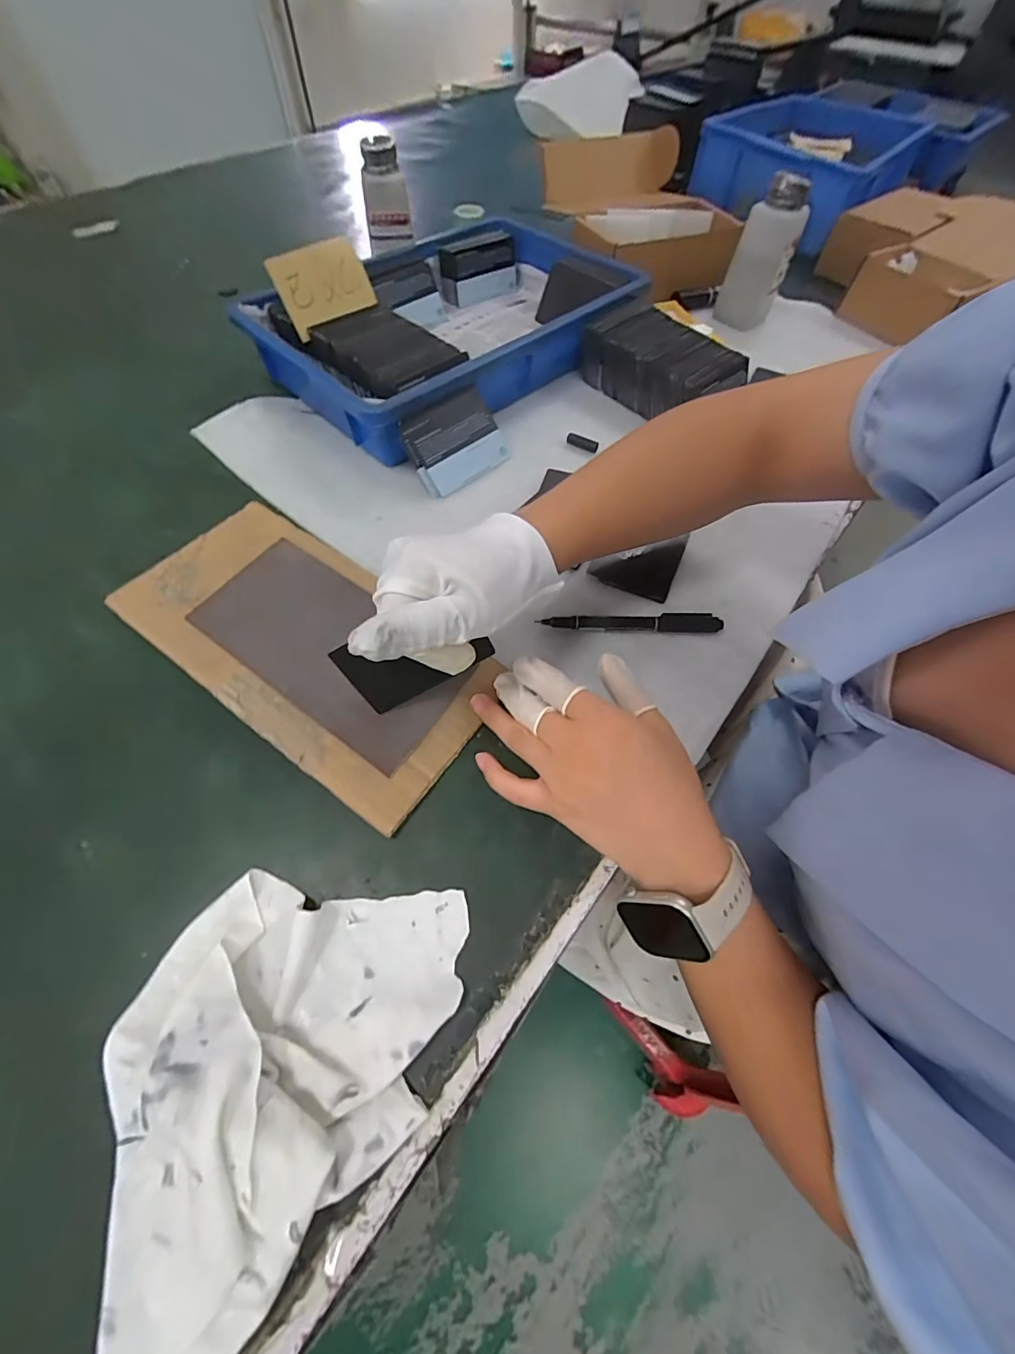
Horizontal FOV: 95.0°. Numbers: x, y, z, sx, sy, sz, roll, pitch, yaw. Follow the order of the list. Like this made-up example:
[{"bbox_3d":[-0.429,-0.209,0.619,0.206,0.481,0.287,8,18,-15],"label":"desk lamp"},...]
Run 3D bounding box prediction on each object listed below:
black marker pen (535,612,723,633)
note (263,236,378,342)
[{"bbox_3d":[0.090,-0.040,0.340,0.130,0.007,0.014,1,61,-2],"label":"black marker pen"},{"bbox_3d":[-0.176,-0.377,0.446,0.088,0.059,0.012,-38,53,-12],"label":"note"}]

